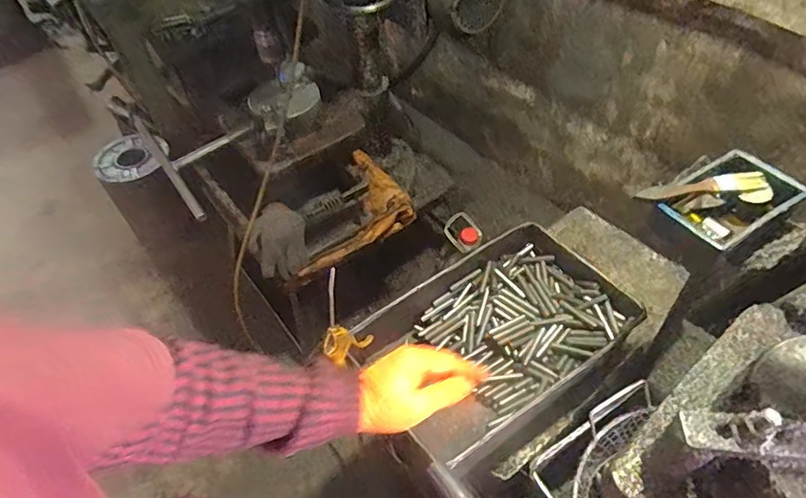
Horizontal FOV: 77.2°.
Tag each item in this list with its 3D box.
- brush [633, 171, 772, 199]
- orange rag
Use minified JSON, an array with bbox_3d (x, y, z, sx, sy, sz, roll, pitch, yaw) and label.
[{"bbox_3d":[0.347,-0.073,0.587,0.159,0.020,0.025,-8,52,-2],"label":"brush"},{"bbox_3d":[-0.161,-0.108,1.299,0.338,0.108,0.228,-28,55,-17],"label":"orange rag"}]

